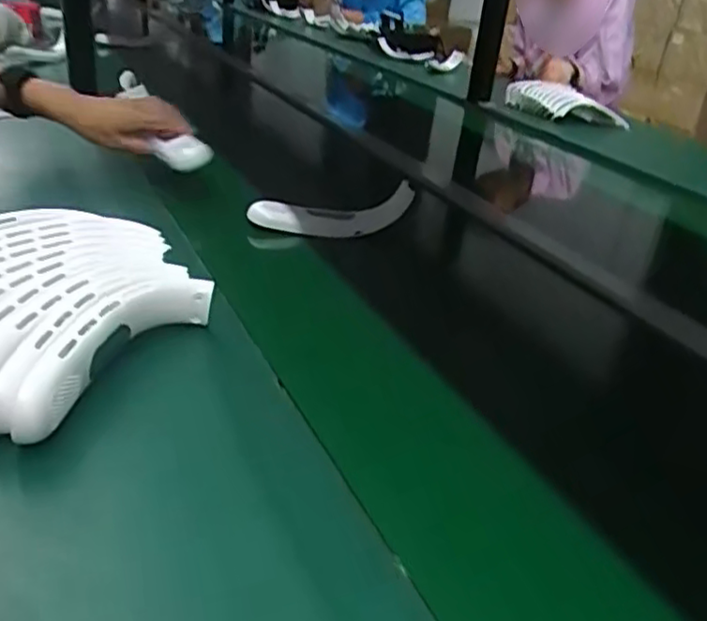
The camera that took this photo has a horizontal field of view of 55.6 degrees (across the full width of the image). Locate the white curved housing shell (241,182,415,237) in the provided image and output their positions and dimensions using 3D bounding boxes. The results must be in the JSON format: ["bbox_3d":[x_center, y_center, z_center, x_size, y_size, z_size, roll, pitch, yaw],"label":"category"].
[{"bbox_3d":[-0.029,-0.128,0.834,0.198,0.059,0.046,1,30,-9],"label":"white curved housing shell"}]

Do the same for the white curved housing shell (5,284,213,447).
[{"bbox_3d":[-0.177,0.027,0.502,0.049,0.052,0.200,16,31,16],"label":"white curved housing shell"}]

